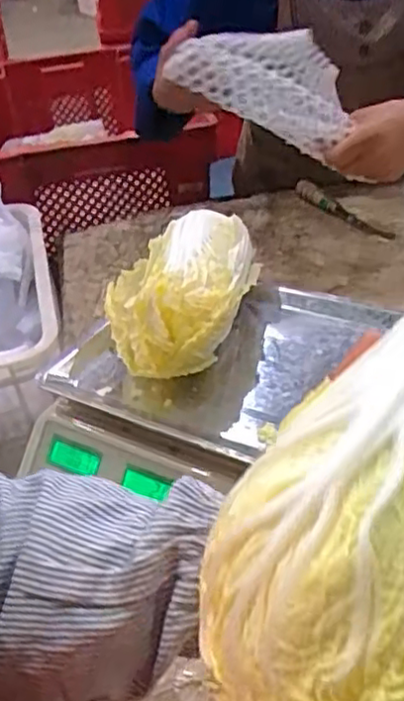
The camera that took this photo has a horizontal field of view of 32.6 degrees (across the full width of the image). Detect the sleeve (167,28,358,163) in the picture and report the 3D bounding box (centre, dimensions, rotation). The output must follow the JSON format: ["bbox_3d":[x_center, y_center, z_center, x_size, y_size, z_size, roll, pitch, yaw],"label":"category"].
[{"bbox_3d":[0.068,-0.307,0.769,0.212,0.082,0.103,19,72,-9],"label":"sleeve"}]

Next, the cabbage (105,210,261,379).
[{"bbox_3d":[-0.026,-0.049,0.643,0.122,0.093,0.174,7,39,18],"label":"cabbage"}]

